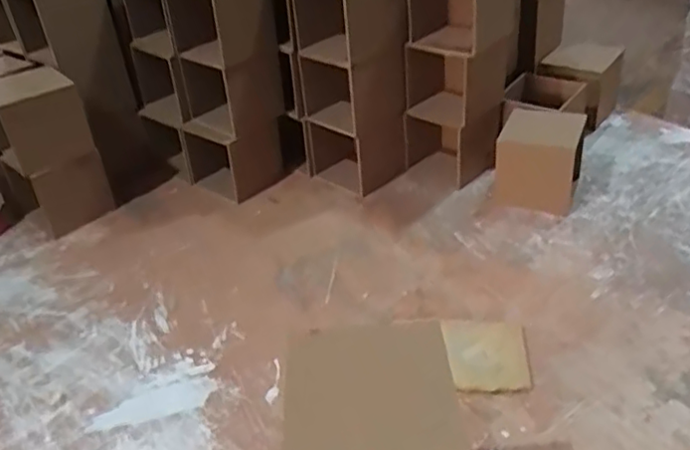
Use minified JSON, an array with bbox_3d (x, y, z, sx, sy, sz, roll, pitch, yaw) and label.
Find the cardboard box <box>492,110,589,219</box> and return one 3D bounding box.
[{"bbox_3d":[0.287,-0.099,0.941,0.112,0.124,0.093,10,37,22],"label":"cardboard box"}]

